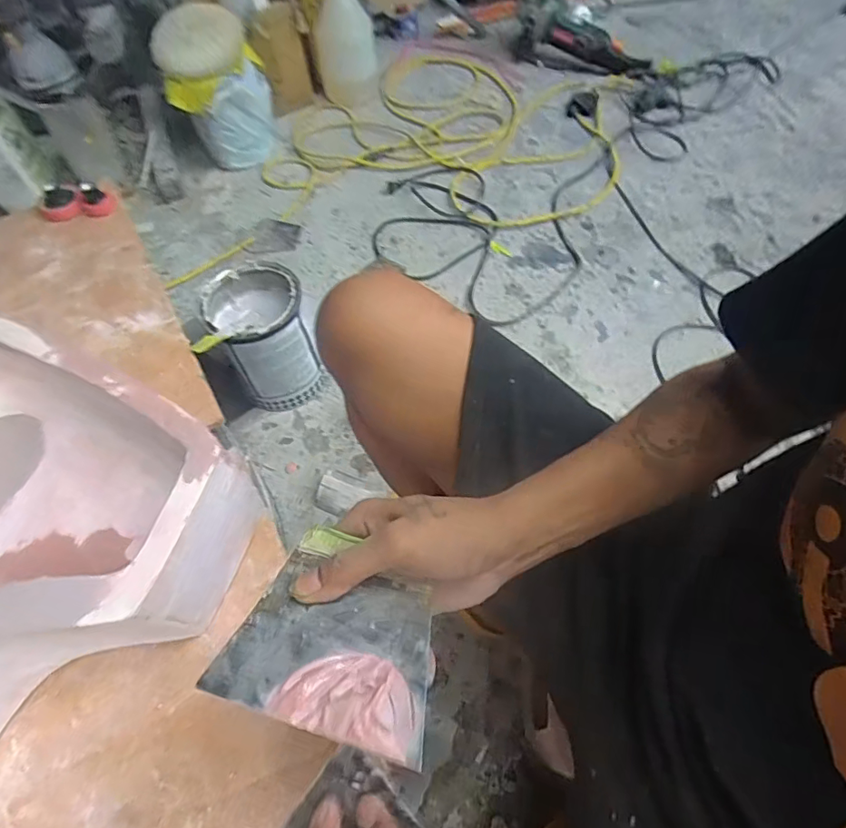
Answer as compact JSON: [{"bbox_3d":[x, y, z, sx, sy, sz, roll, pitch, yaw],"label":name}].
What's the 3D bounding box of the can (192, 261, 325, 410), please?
[{"bbox_3d":[-0.261,-0.117,0.854,0.147,0.193,0.168,-13,60,-6],"label":"can"}]

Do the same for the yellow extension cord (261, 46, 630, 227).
[{"bbox_3d":[0.071,-0.706,1.247,0.812,0.052,0.640,9,61,7],"label":"yellow extension cord"}]

